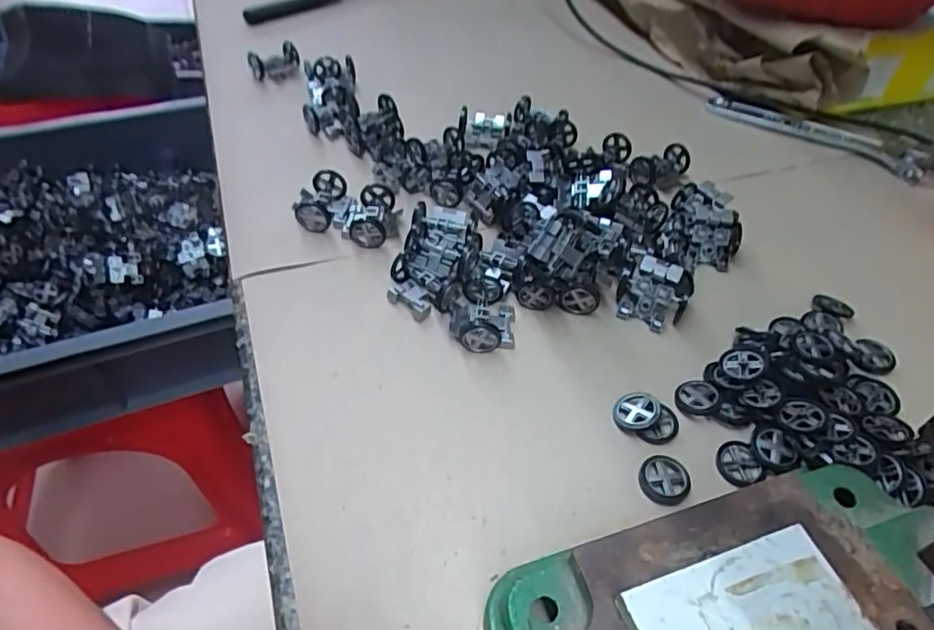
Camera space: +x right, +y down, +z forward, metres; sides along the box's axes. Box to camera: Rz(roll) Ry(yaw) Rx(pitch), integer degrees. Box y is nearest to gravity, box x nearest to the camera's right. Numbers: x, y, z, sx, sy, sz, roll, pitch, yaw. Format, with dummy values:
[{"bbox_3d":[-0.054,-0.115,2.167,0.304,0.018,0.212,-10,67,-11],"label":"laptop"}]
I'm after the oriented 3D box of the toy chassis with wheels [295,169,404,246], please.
[{"bbox_3d":[-0.094,-0.085,0.466,0.079,0.028,0.051,15,49,11],"label":"toy chassis with wheels"}]

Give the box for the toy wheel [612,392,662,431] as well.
[{"bbox_3d":[0.103,0.058,0.358,0.027,0.008,0.027,-15,40,13],"label":"toy wheel"}]

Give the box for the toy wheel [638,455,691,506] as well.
[{"bbox_3d":[0.112,0.093,0.332,0.028,0.004,0.028,1,48,-1],"label":"toy wheel"}]

